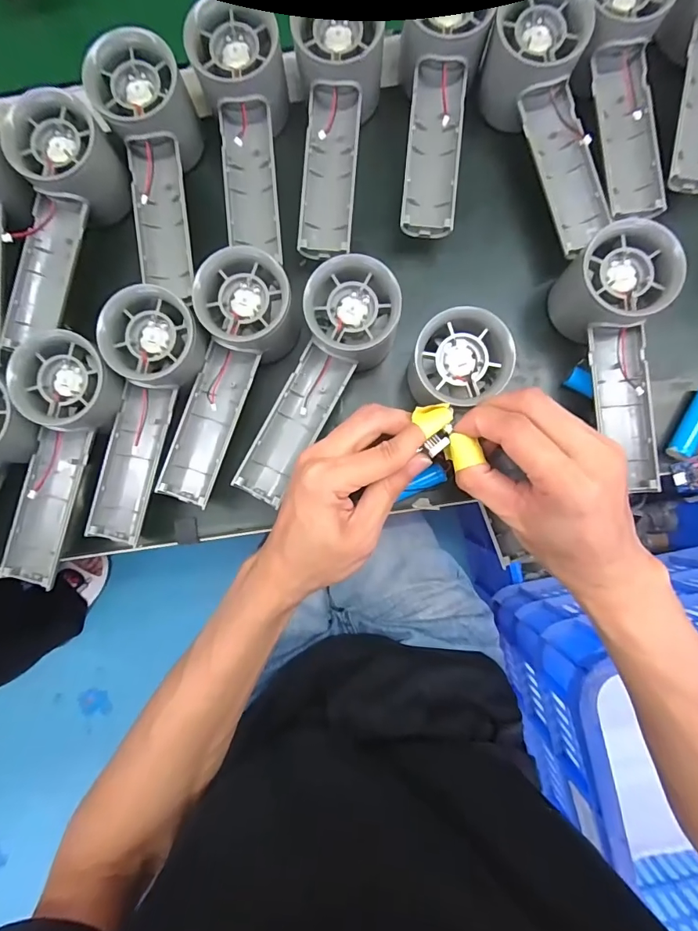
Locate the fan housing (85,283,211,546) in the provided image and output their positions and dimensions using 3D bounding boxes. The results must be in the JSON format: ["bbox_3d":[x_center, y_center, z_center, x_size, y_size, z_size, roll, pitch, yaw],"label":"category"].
[{"bbox_3d":[-0.135,-0.028,0.271,0.054,0.034,0.153,17,88,2],"label":"fan housing"}]

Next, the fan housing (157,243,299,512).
[{"bbox_3d":[-0.074,-0.049,0.271,0.060,0.034,0.153,15,88,2],"label":"fan housing"}]

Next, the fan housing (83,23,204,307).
[{"bbox_3d":[-0.128,-0.190,0.296,0.053,0.047,0.151,-3,102,1],"label":"fan housing"}]

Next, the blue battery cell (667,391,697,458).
[{"bbox_3d":[0.231,-0.029,0.296,0.015,0.018,0.050,28,88,3],"label":"blue battery cell"}]

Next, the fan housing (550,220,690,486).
[{"bbox_3d":[0.175,-0.064,0.278,0.058,0.056,0.158,-11,87,1],"label":"fan housing"}]

